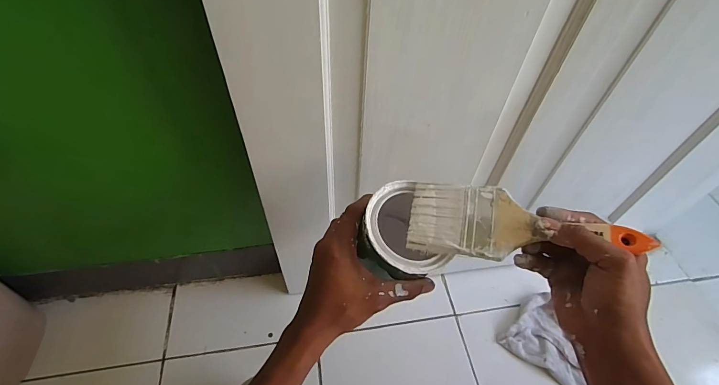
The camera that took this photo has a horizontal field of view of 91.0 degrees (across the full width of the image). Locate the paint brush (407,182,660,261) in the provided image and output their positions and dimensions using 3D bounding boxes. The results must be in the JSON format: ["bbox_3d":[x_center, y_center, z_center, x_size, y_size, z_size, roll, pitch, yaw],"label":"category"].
[{"bbox_3d":[0.151,0.031,0.334,0.202,0.023,0.067,5,50,13],"label":"paint brush"}]

